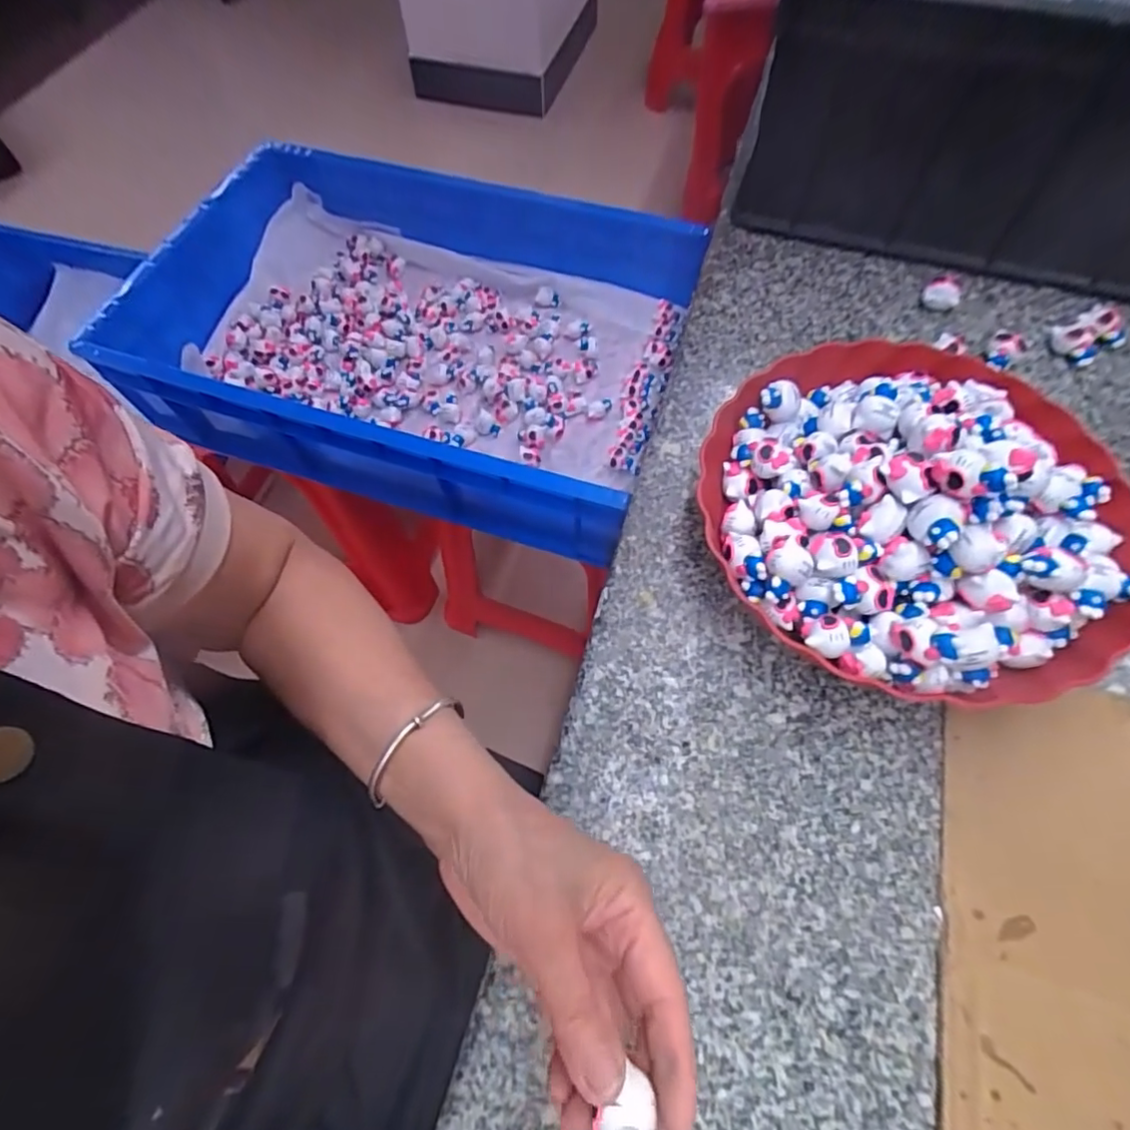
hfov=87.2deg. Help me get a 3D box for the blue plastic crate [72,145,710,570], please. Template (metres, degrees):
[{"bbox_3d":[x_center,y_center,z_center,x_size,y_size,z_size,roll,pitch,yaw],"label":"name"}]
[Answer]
[{"bbox_3d":[-0.204,-0.289,0.724,0.668,0.137,0.402,17,65,10],"label":"blue plastic crate"}]

